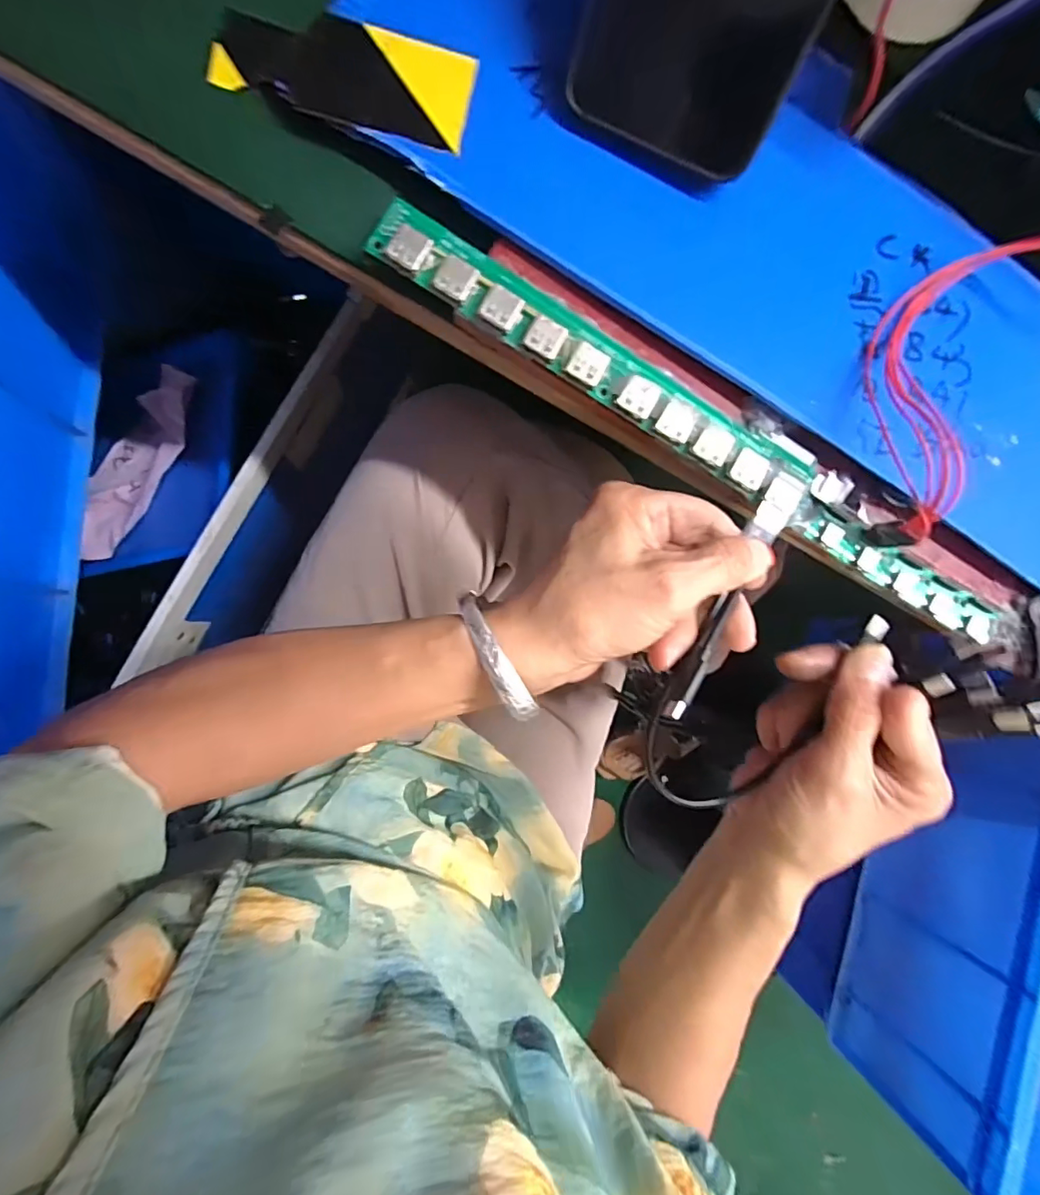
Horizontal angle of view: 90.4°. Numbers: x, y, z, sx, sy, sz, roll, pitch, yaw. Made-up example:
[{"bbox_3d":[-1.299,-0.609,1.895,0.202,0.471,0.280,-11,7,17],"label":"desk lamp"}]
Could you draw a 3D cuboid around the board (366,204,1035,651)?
[{"bbox_3d":[0.087,-0.067,0.207,0.310,0.013,0.041,32,84,-6],"label":"board"}]

